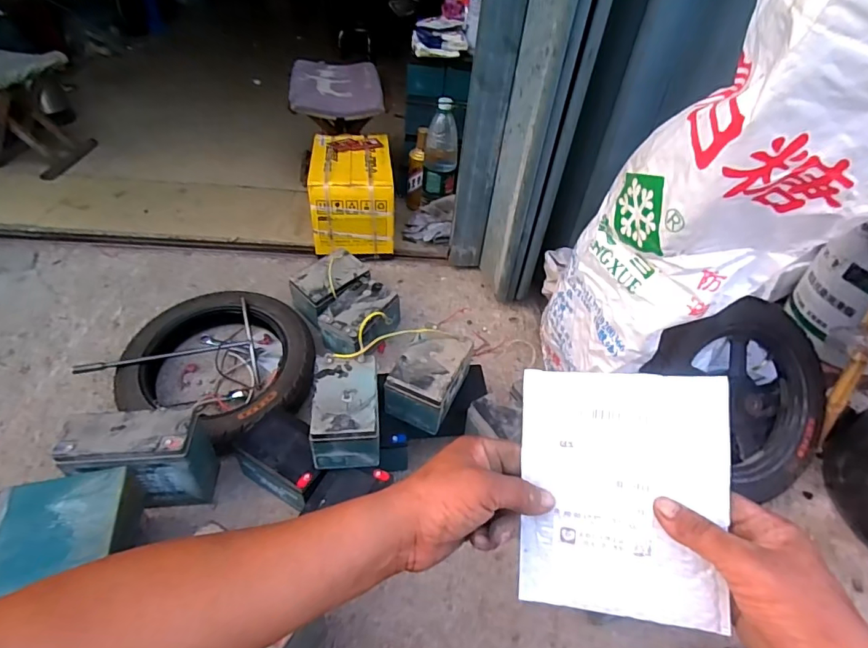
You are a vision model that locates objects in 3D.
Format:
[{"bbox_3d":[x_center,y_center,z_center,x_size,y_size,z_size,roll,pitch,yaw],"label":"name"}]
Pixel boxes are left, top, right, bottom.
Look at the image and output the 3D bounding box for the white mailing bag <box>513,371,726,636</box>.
[{"bbox_3d":[0.142,0.128,0.368,0.144,0.178,0.009,0,-5,17],"label":"white mailing bag"}]

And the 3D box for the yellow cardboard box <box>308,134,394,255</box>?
[{"bbox_3d":[-0.207,-0.339,1.227,0.186,0.162,0.314,-2,42,-8],"label":"yellow cardboard box"}]

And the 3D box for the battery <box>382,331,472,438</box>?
[{"bbox_3d":[-0.007,0.092,0.825,0.102,0.096,0.149,21,43,17],"label":"battery"}]

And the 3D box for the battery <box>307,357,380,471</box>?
[{"bbox_3d":[-0.136,0.137,0.761,0.097,0.089,0.146,0,41,-6],"label":"battery"}]

